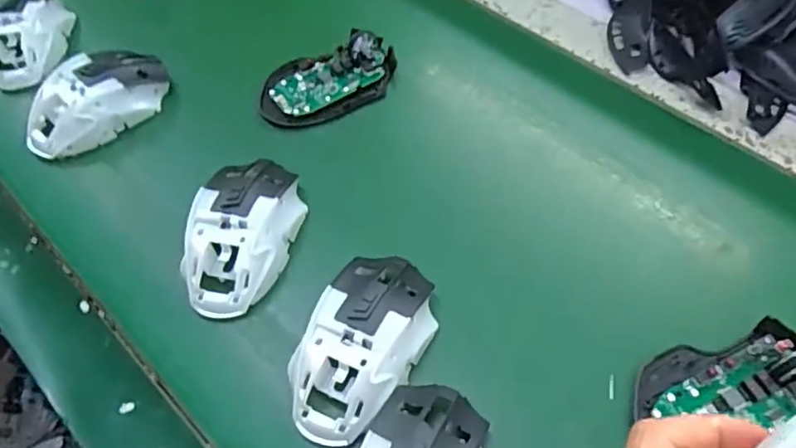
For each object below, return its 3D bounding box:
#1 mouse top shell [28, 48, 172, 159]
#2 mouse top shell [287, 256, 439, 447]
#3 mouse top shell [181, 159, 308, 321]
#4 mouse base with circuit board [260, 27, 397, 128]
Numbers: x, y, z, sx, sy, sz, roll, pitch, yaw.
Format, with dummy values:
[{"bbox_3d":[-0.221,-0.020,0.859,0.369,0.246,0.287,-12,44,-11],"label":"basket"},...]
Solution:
[{"bbox_3d":[-0.242,-0.101,0.486,0.067,0.039,0.120,37,65,23],"label":"mouse top shell"},{"bbox_3d":[-0.021,0.069,0.358,0.066,0.038,0.116,21,60,16],"label":"mouse top shell"},{"bbox_3d":[-0.103,0.005,0.410,0.064,0.042,0.118,12,58,10],"label":"mouse top shell"},{"bbox_3d":[-0.056,-0.120,0.496,0.113,0.029,0.065,-18,56,-9],"label":"mouse base with circuit board"}]

